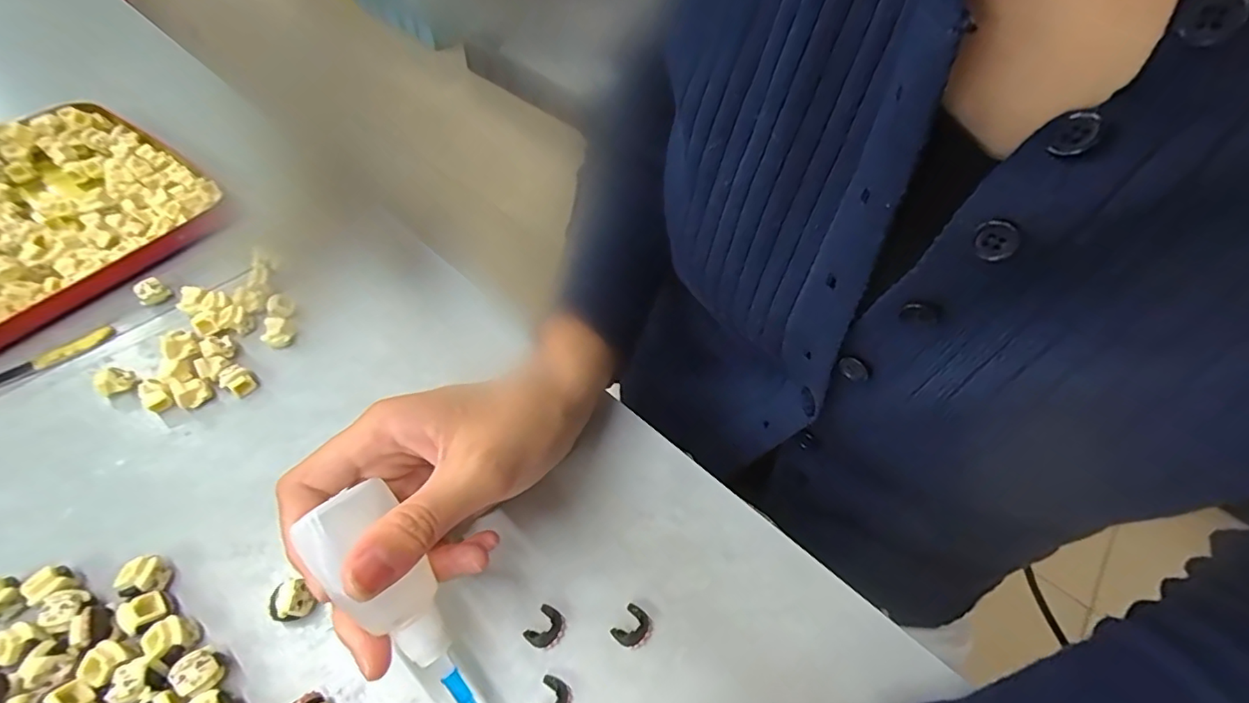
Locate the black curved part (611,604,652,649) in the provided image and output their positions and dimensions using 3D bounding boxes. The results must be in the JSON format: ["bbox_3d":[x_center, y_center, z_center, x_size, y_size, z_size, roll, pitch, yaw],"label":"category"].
[{"bbox_3d":[0.004,0.118,0.236,0.014,0.005,0.016,31,55,20],"label":"black curved part"}]

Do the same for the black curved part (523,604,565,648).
[{"bbox_3d":[-0.033,0.117,0.234,0.014,0.005,0.016,26,54,17],"label":"black curved part"}]

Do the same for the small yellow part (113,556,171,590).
[{"bbox_3d":[-0.203,0.095,0.234,0.014,0.014,0.013,4,51,-1],"label":"small yellow part"}]

